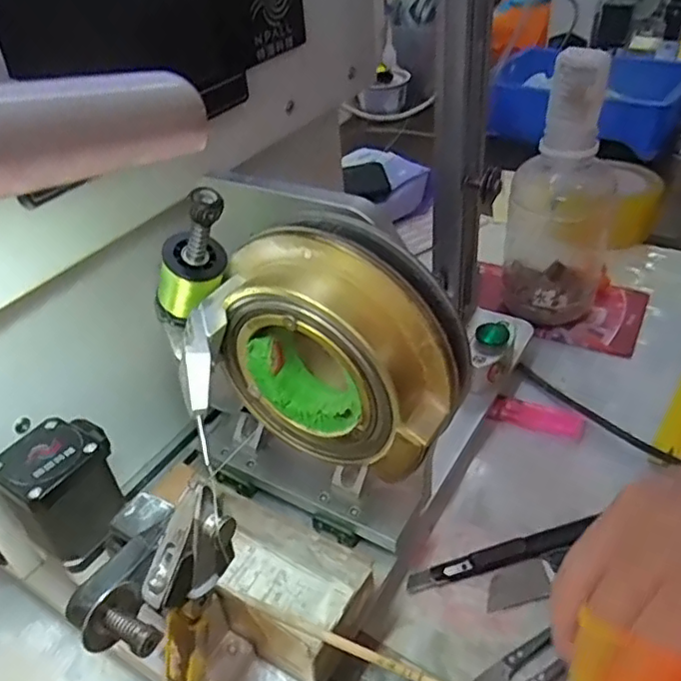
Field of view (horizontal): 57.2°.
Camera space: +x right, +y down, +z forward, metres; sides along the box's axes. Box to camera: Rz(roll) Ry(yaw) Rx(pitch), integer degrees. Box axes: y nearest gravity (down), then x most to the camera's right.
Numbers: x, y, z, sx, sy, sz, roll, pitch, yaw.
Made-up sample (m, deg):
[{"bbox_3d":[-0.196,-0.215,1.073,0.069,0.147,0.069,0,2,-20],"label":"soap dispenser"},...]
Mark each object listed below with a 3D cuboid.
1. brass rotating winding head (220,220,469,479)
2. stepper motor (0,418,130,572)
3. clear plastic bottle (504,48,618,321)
[{"bbox_3d":[0.000,0.002,0.271,0.102,0.097,0.042,18,44,28],"label":"brass rotating winding head"},{"bbox_3d":[-0.137,0.075,0.314,0.043,0.054,0.048,23,46,33],"label":"stepper motor"},{"bbox_3d":[0.179,-0.117,0.478,0.090,0.204,0.096,1,38,10],"label":"clear plastic bottle"}]

